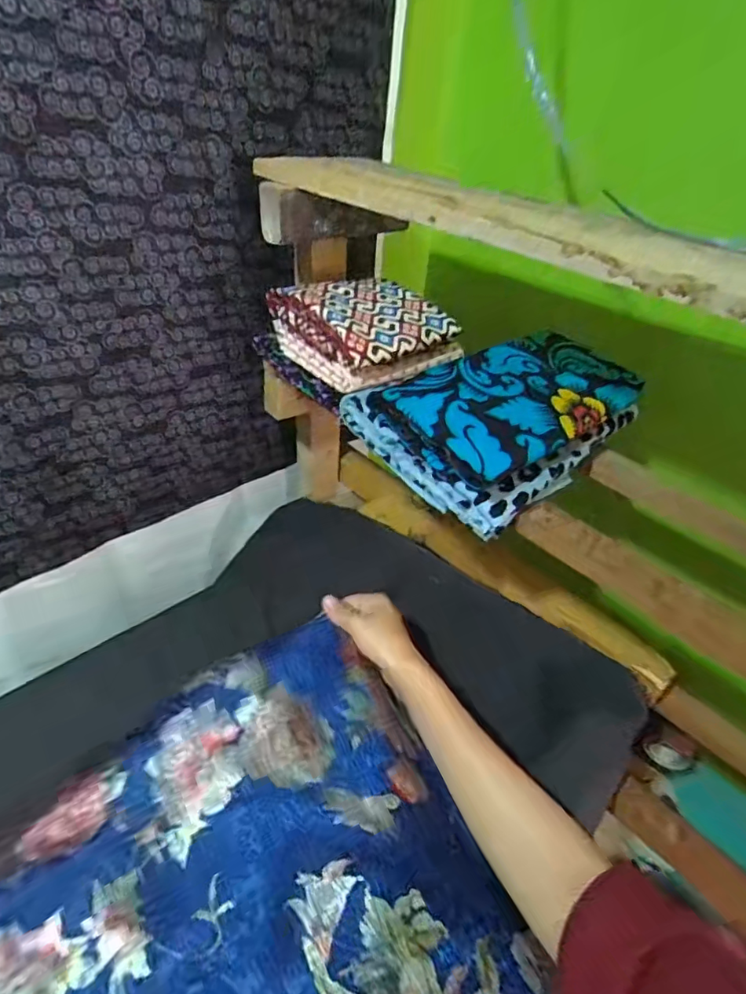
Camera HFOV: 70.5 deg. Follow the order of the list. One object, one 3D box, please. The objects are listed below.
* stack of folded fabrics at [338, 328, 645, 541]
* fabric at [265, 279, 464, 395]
[{"bbox_3d":[0.133,-0.093,0.554,0.270,0.083,0.194,-26,48,-36],"label":"stack of folded fabrics"},{"bbox_3d":[-0.008,-0.199,0.616,0.168,0.068,0.155,-25,47,-35],"label":"fabric"}]

